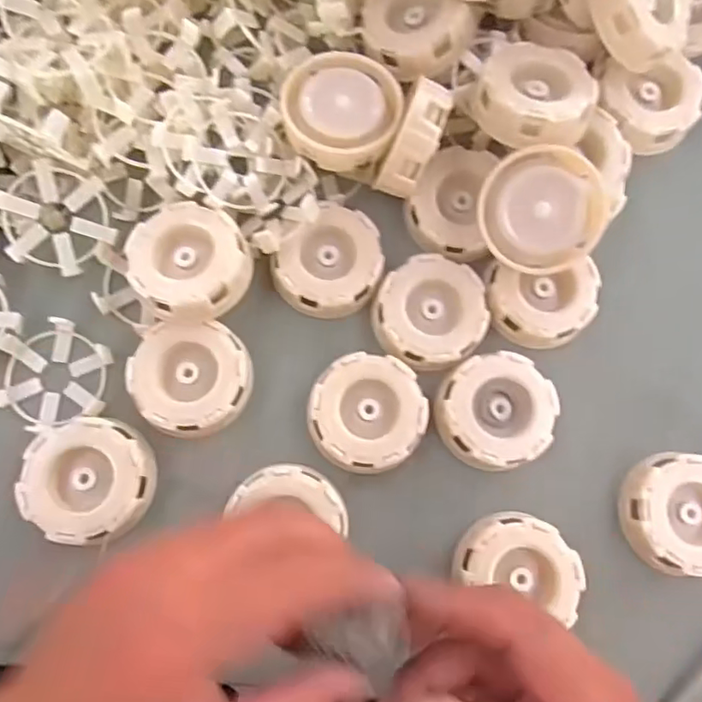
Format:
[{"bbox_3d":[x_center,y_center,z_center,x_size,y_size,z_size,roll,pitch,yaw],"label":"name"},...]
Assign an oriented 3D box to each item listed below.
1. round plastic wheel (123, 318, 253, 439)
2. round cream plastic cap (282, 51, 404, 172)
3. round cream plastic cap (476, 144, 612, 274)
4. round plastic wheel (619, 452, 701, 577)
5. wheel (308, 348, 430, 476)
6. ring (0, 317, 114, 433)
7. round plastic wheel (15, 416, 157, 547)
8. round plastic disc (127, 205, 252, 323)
[{"bbox_3d":[-0.083,0.015,0.316,0.059,0.021,0.058,-3,84,-3],"label":"round plastic wheel"},{"bbox_3d":[-0.005,-0.127,0.320,0.060,0.025,0.058,0,84,-3],"label":"round cream plastic cap"},{"bbox_3d":[0.100,-0.074,0.319,0.064,0.023,0.062,6,103,3],"label":"round cream plastic cap"},{"bbox_3d":[0.178,0.086,0.320,0.059,0.022,0.060,0,84,-3],"label":"round plastic wheel"},{"bbox_3d":[0.009,0.032,0.318,0.060,0.016,0.060,0,84,-3],"label":"wheel"},{"bbox_3d":[-0.157,0.013,0.315,0.060,0.012,0.054,33,84,1],"label":"ring"},{"bbox_3d":[-0.132,0.064,0.304,0.058,0.025,0.058,0,84,-3],"label":"round plastic wheel"},{"bbox_3d":[-0.083,-0.046,0.311,0.059,0.022,0.060,0,84,-3],"label":"round plastic disc"}]

